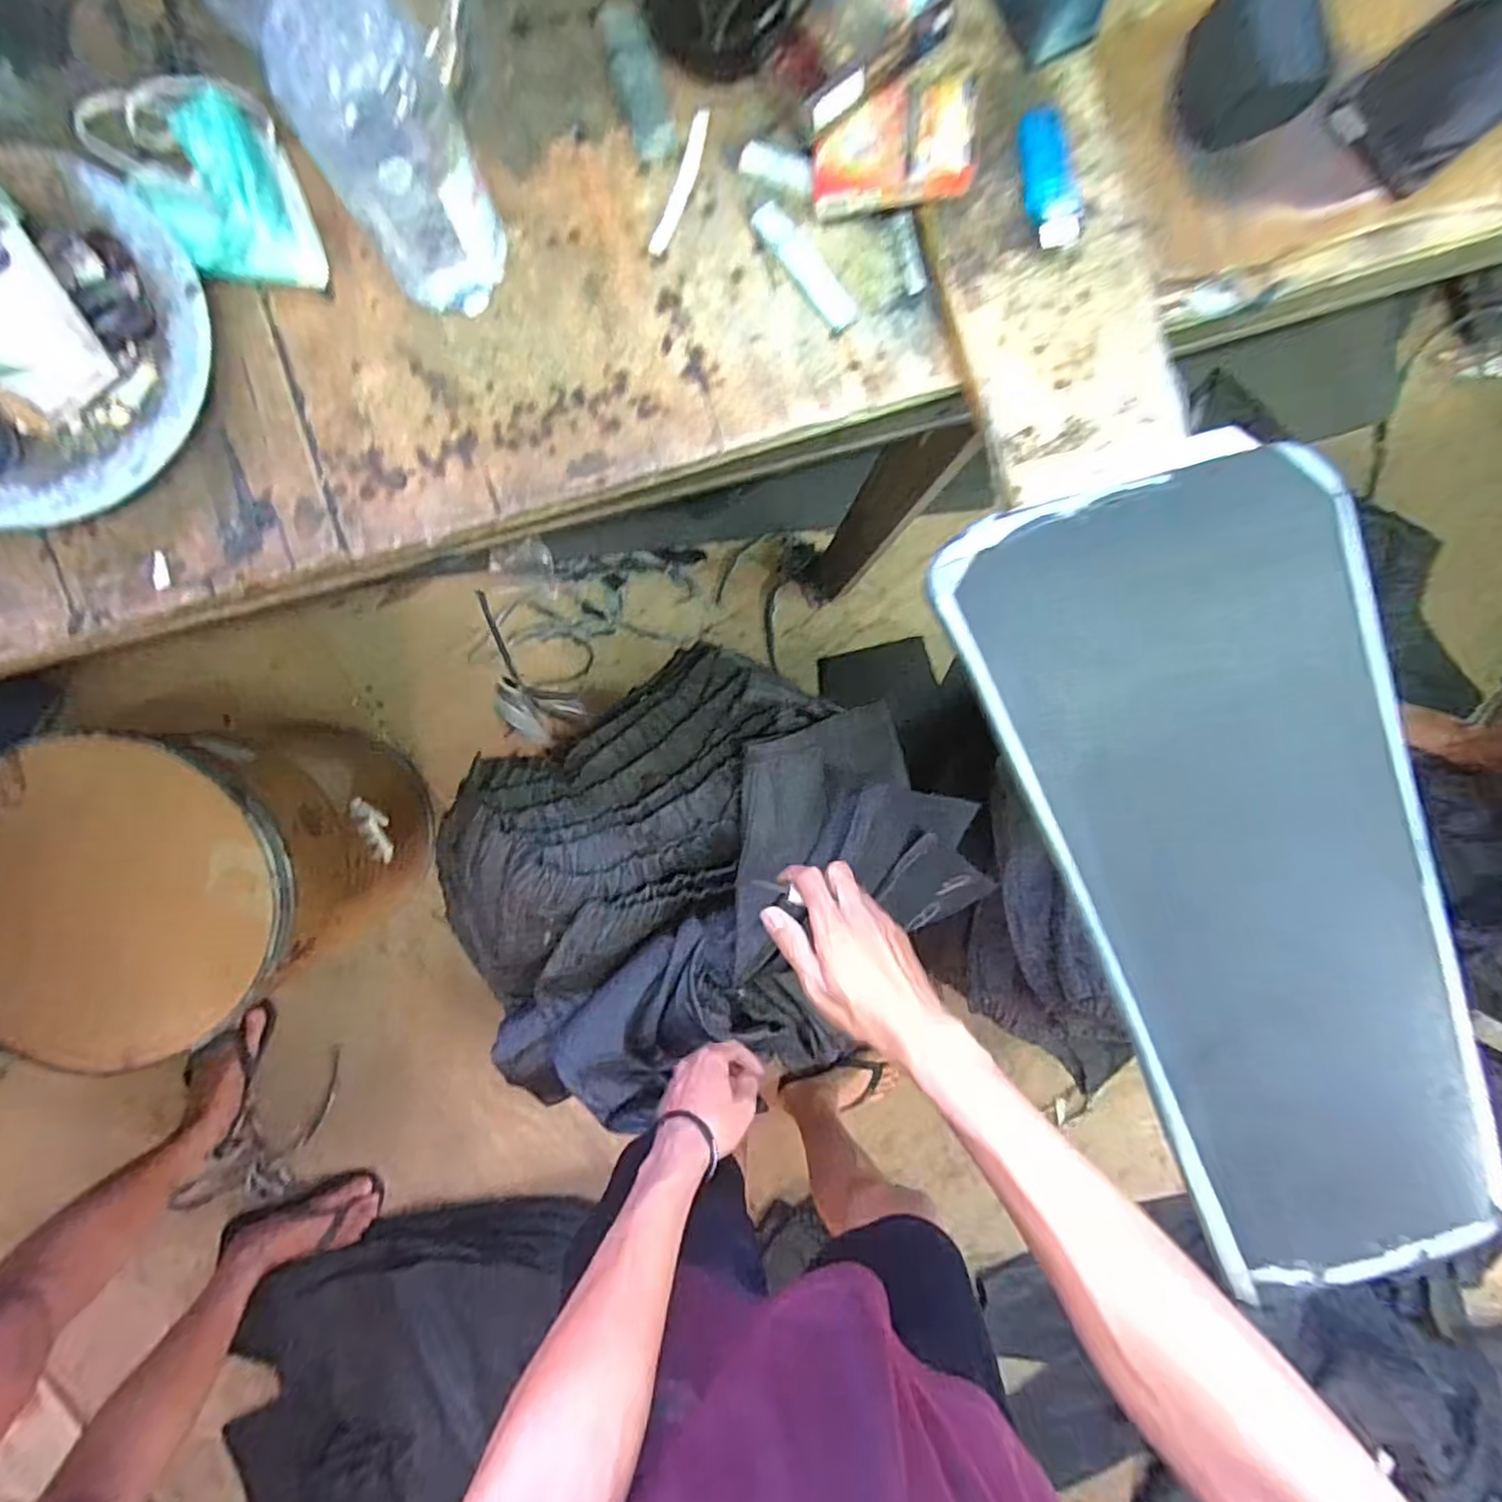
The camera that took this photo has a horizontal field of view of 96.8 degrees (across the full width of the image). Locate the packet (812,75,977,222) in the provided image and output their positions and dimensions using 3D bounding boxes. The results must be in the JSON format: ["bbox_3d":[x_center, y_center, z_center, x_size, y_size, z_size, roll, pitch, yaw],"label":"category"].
[{"bbox_3d":[0.081,-0.346,0.381,0.089,0.014,0.063,0,93,16],"label":"packet"}]

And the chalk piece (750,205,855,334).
[{"bbox_3d":[0.032,-0.295,0.405,0.018,0.010,0.085,-37,93,-3],"label":"chalk piece"}]

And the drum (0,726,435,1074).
[{"bbox_3d":[-0.732,0.177,0.955,0.392,0.460,0.361,-32,93,-3],"label":"drum"}]

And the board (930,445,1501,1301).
[{"bbox_3d":[0.299,0.078,0.408,0.245,0.025,0.496,-17,89,-3],"label":"board"}]

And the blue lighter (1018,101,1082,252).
[{"bbox_3d":[0.179,-0.343,0.397,0.026,0.018,0.089,-4,92,-4],"label":"blue lighter"}]

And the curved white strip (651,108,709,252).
[{"bbox_3d":[-0.042,-0.340,0.399,0.010,0.013,0.083,23,89,-4],"label":"curved white strip"}]

